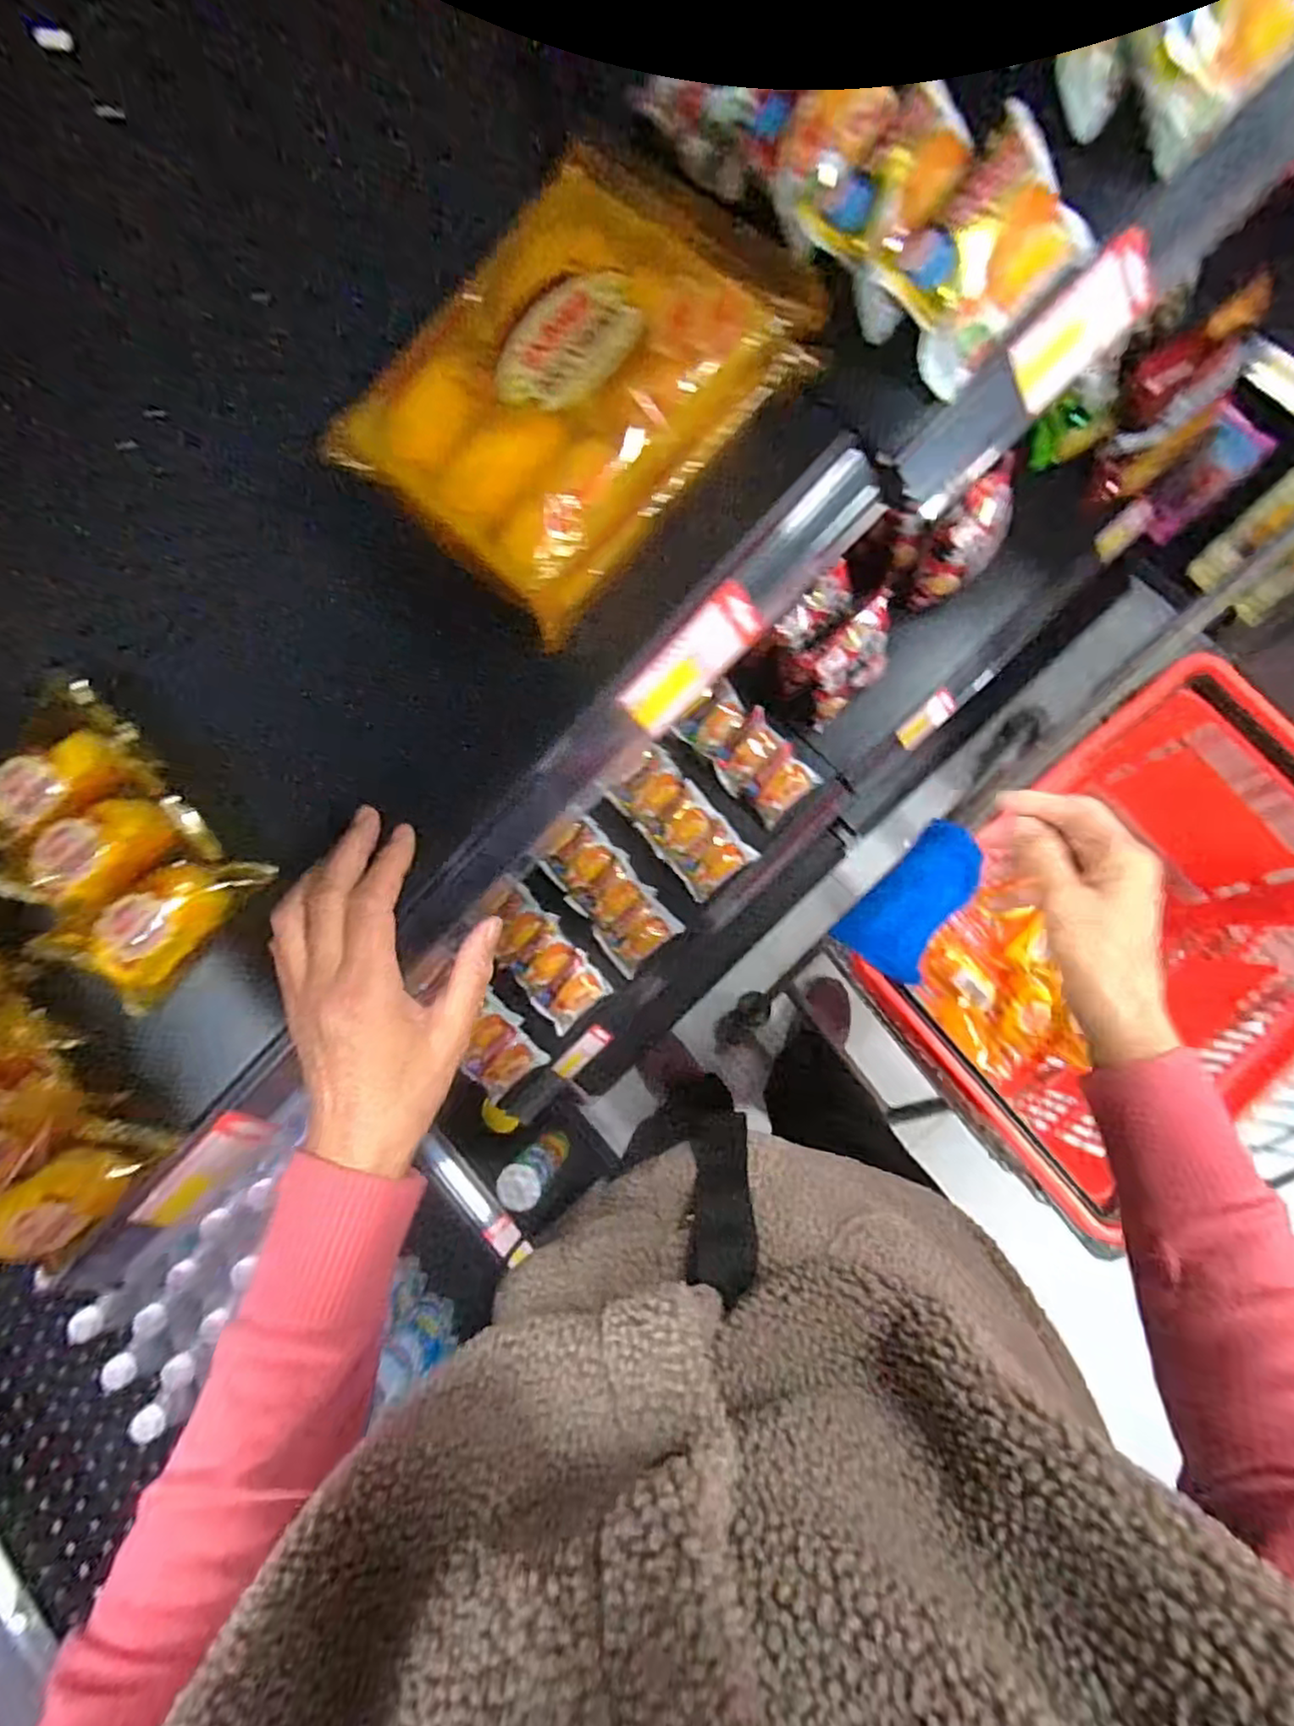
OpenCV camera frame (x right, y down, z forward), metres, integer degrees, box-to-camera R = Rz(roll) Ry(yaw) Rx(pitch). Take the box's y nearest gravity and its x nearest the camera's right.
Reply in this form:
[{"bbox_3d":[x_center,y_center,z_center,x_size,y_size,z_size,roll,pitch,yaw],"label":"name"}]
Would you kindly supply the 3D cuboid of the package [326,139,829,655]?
[{"bbox_3d":[-0.037,-0.241,0.340,0.154,0.077,0.207,41,92,9],"label":"package"}]

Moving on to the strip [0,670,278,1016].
[{"bbox_3d":[-0.322,-0.012,0.387,0.161,0.045,0.125,42,92,8],"label":"strip"}]

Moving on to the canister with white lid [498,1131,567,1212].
[{"bbox_3d":[-0.180,0.501,1.116,0.057,0.186,0.068,-44,82,3],"label":"canister with white lid"}]

